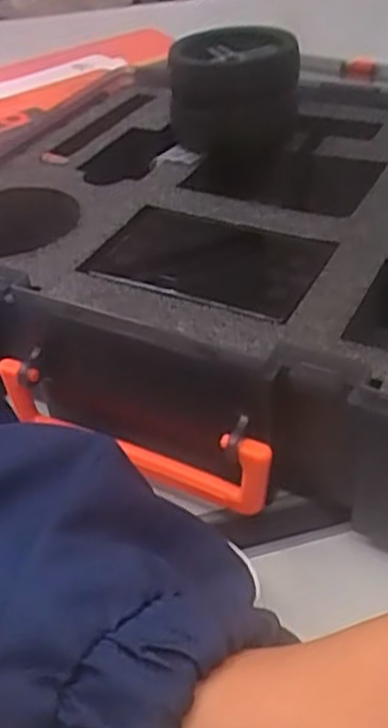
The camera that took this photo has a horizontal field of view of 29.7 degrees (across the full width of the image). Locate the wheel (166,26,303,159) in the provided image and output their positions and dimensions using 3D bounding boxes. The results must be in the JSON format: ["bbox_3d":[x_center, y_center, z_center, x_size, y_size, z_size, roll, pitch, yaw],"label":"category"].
[{"bbox_3d":[0.020,-0.139,0.376,0.065,0.045,0.064,-4,40,1],"label":"wheel"}]

